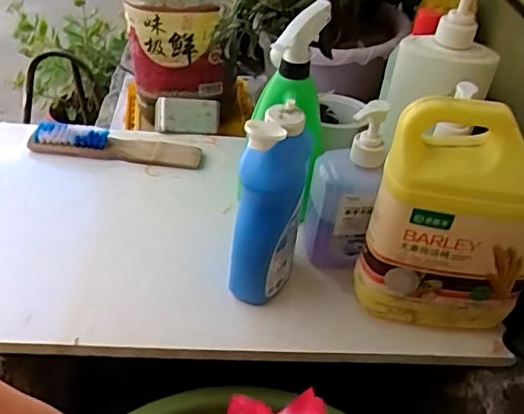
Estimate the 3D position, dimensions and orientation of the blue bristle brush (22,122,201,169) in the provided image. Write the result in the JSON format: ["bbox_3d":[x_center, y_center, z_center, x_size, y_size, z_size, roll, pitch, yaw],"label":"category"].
[{"bbox_3d":[-0.182,-0.078,0.702,0.210,0.035,0.045,5,39,-2],"label":"blue bristle brush"}]

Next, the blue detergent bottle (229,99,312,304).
[{"bbox_3d":[0.006,0.008,0.500,0.055,0.193,0.054,8,39,2],"label":"blue detergent bottle"}]

